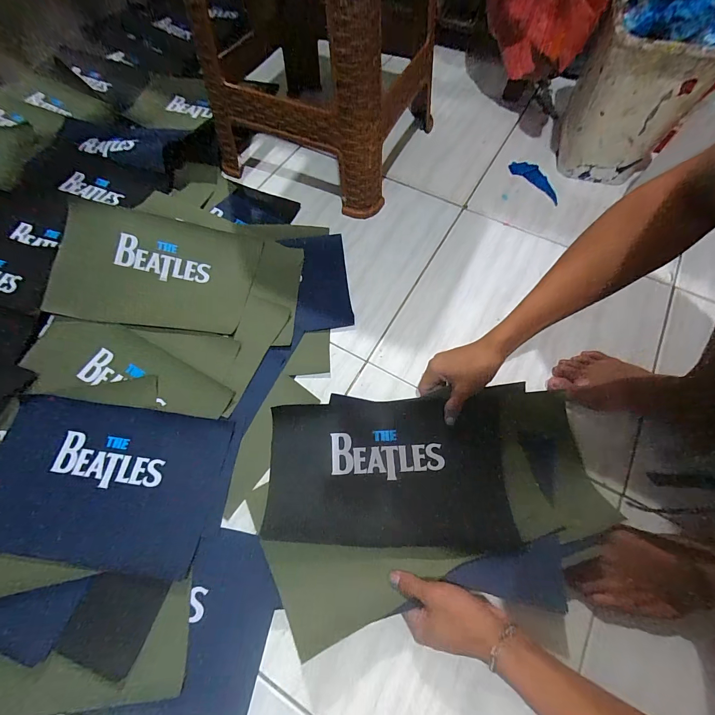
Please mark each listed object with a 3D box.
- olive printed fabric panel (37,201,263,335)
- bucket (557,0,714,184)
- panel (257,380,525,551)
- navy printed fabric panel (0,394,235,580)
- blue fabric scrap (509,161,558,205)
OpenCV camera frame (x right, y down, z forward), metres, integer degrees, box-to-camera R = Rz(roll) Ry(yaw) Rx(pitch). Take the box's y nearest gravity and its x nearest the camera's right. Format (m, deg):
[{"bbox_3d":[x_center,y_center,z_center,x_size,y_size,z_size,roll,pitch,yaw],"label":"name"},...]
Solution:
[{"bbox_3d":[-0.351,-0.153,0.595,0.330,0.053,0.202,6,65,3],"label":"olive printed fabric panel"},{"bbox_3d":[0.511,-0.514,0.650,0.187,0.263,0.254,16,67,8],"label":"bucket"},{"bbox_3d":[0.043,0.150,0.467,0.319,0.032,0.199,-2,65,-1],"label":"panel"},{"bbox_3d":[-0.354,0.164,0.470,0.318,0.010,0.197,7,65,3],"label":"navy printed fabric panel"},{"bbox_3d":[0.383,-0.377,0.731,0.058,0.007,0.131,-31,69,-12],"label":"blue fabric scrap"}]

